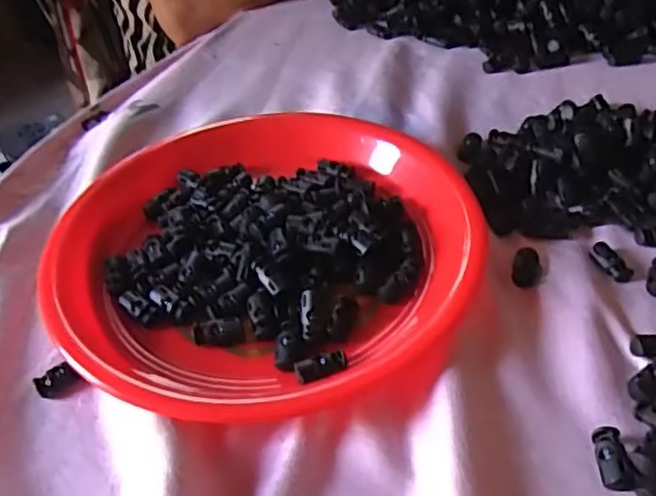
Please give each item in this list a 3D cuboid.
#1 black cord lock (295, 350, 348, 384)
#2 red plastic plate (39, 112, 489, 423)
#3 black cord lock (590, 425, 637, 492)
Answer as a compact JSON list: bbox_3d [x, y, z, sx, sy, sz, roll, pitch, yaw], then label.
[{"bbox_3d":[-0.003,0.061,0.344,0.028,0.009,0.010,-21,47,-16],"label":"black cord lock"},{"bbox_3d":[-0.036,-0.004,0.410,0.252,0.030,0.232,-3,44,3],"label":"red plastic plate"},{"bbox_3d":[0.130,0.096,0.304,0.012,0.010,0.031,-3,44,3],"label":"black cord lock"}]

